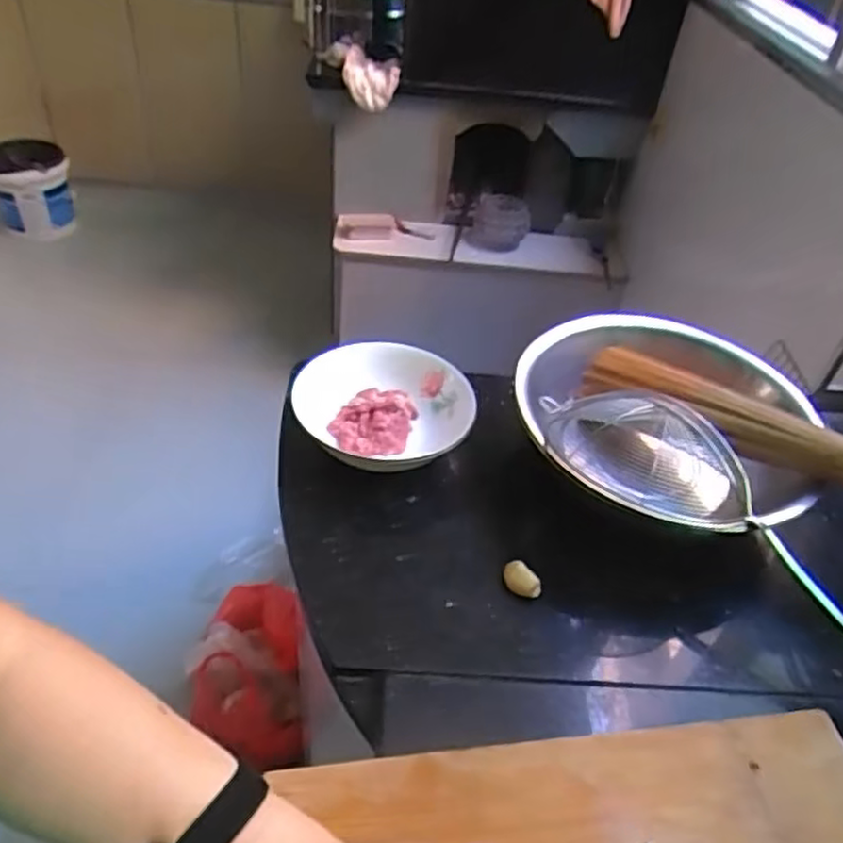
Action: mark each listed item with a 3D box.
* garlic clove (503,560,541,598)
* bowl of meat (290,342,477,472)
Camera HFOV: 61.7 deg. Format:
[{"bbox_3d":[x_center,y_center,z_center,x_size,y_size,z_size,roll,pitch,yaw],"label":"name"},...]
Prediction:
[{"bbox_3d":[0.082,0.133,0.585,0.017,0.020,0.034,-24,50,-30],"label":"garlic clove"},{"bbox_3d":[-0.036,-0.008,0.692,0.165,0.056,0.160,4,42,-3],"label":"bowl of meat"}]

